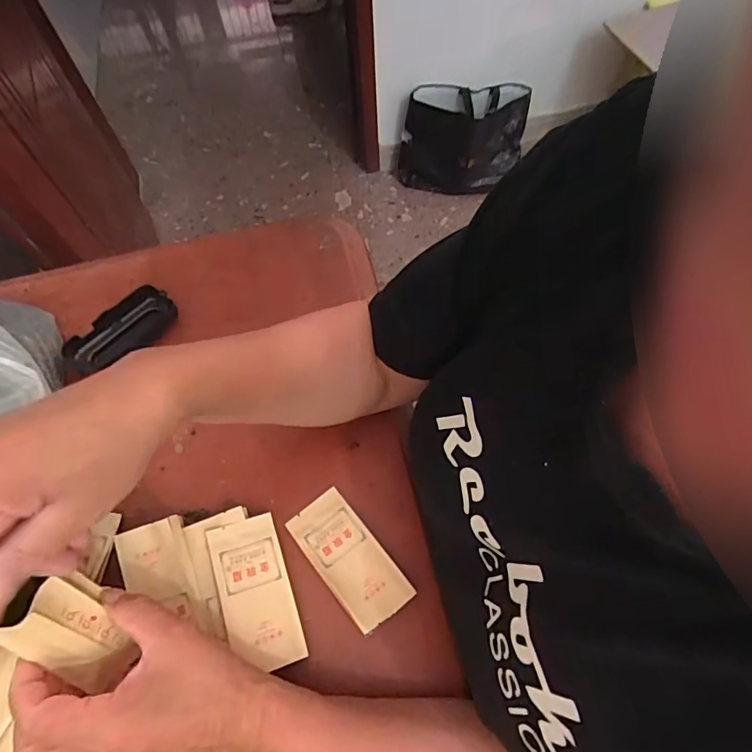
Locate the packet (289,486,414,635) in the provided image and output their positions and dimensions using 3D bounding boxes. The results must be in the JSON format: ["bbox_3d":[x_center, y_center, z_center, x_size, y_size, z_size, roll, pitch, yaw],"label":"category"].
[{"bbox_3d":[-0.022,0.145,0.392,0.051,0.025,0.108,-37,67,-16],"label":"packet"}]

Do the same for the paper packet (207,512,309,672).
[{"bbox_3d":[-0.092,0.164,0.373,0.051,0.005,0.108,-10,61,-24],"label":"paper packet"}]

